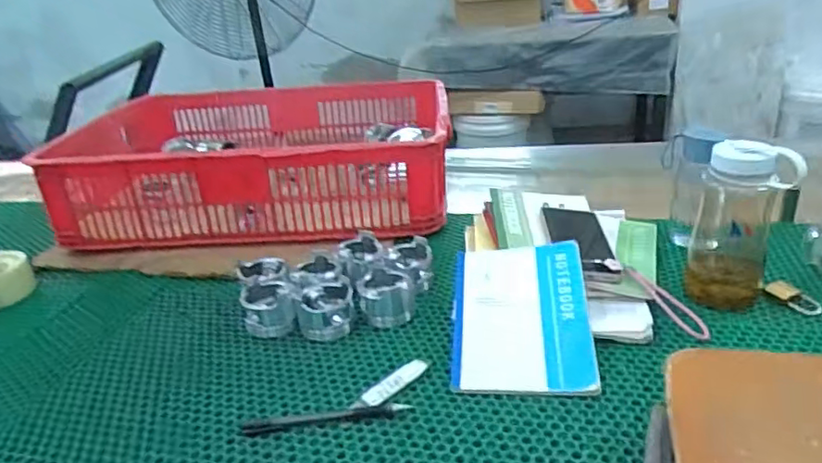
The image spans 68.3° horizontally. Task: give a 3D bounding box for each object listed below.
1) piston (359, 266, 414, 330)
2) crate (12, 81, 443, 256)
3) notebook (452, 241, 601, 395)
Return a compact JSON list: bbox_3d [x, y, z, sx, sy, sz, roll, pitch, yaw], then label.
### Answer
[{"bbox_3d":[-0.028,0.077,0.712,0.062,0.048,0.063,-3,24,6],"label":"piston"},{"bbox_3d":[-0.238,-0.125,1.055,0.583,0.160,0.475,-3,24,6],"label":"crate"},{"bbox_3d":[0.116,0.086,0.646,0.139,0.010,0.197,-4,41,11],"label":"notebook"}]

